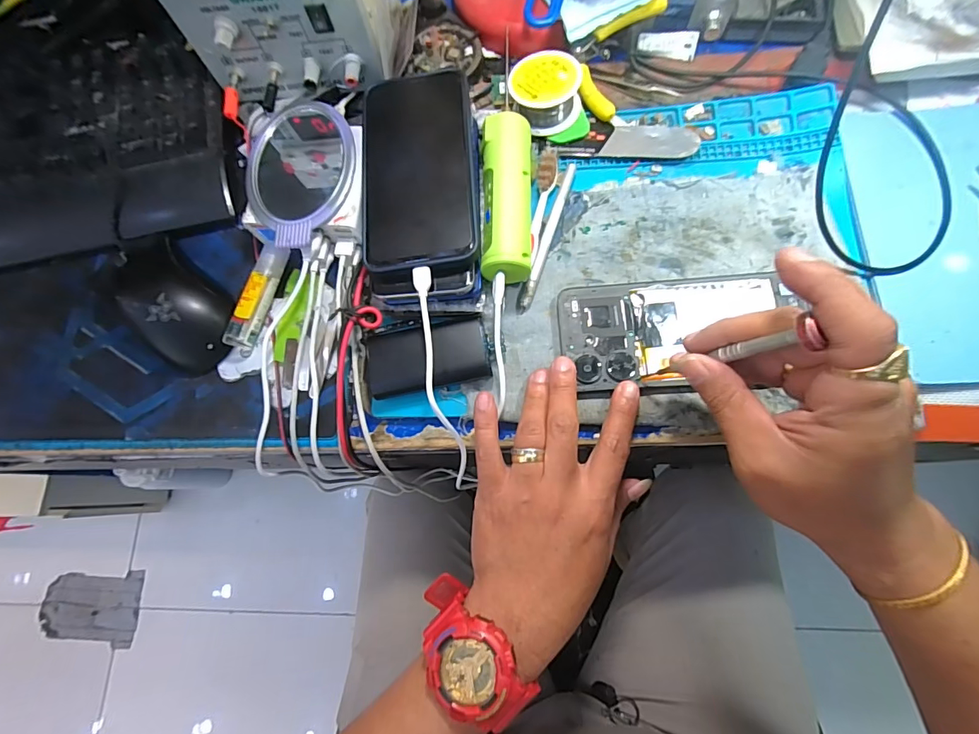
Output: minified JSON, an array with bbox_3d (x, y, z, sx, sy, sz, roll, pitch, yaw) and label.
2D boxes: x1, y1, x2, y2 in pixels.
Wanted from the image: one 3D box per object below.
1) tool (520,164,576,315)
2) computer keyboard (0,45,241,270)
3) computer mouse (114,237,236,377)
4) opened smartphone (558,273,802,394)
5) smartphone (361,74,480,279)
[{"bbox_3d":[0.044,-0.099,0.337,0.007,0.006,0.122,18,84,6],"label":"tool"},{"bbox_3d":[-0.447,-0.171,0.390,0.462,0.027,0.181,-7,82,3],"label":"computer keyboard"},{"bbox_3d":[-0.247,-0.047,0.341,0.111,0.034,0.065,43,82,14],"label":"computer mouse"},{"bbox_3d":[0.125,-0.023,0.311,0.147,0.015,0.078,-2,82,4],"label":"opened smartphone"},{"bbox_3d":[-0.052,-0.143,0.321,0.080,0.009,0.160,-6,75,7],"label":"smartphone"}]

